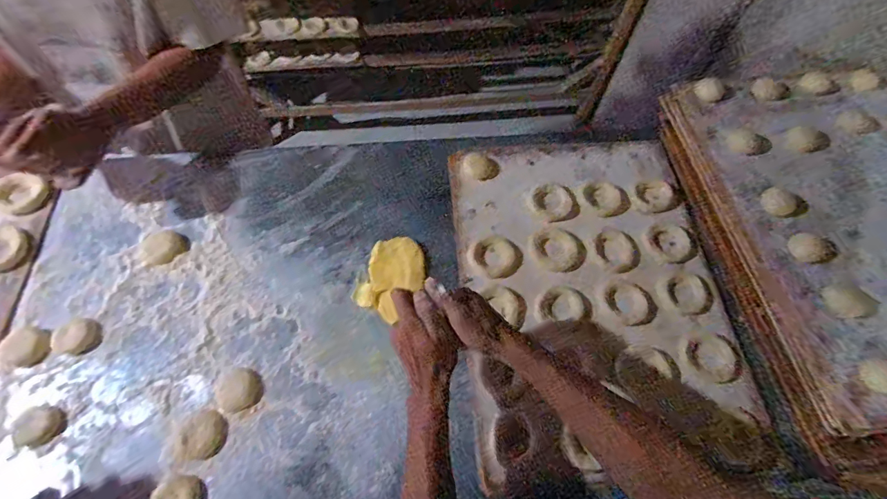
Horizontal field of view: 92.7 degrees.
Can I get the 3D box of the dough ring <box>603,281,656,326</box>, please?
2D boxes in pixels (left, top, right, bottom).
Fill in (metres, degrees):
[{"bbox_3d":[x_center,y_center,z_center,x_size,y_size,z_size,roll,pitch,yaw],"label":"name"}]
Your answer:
[{"bbox_3d":[0.293,0.085,0.668,0.081,0.011,0.070,0,62,0],"label":"dough ring"}]

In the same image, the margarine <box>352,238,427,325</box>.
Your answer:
[{"bbox_3d":[-0.080,0.042,0.666,0.091,0.016,0.130,17,63,9],"label":"margarine"}]

